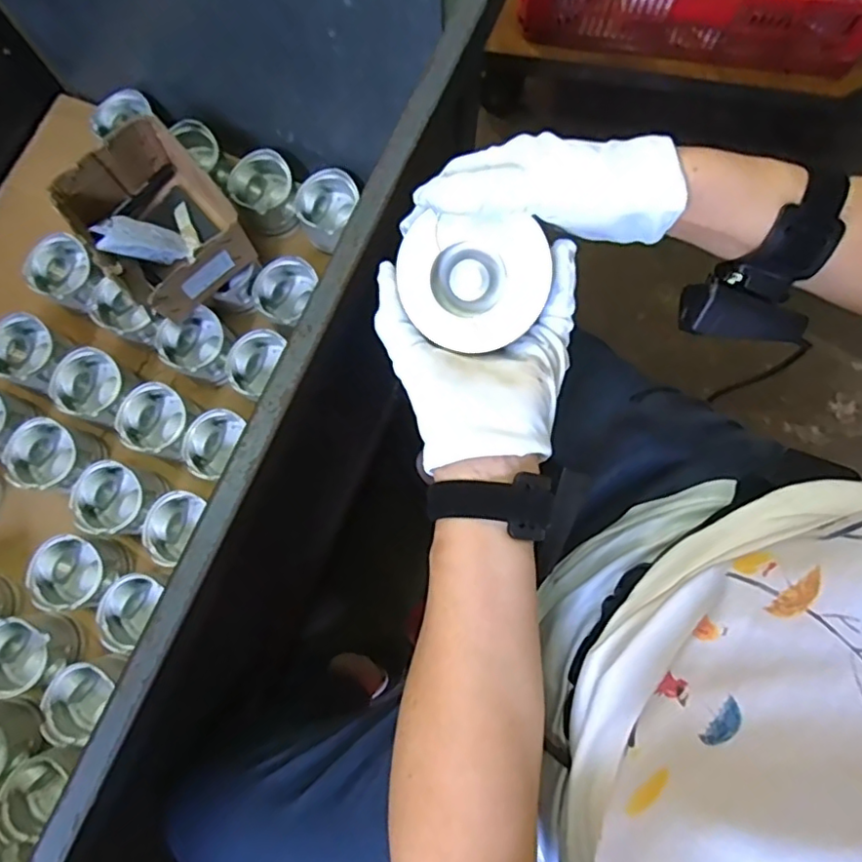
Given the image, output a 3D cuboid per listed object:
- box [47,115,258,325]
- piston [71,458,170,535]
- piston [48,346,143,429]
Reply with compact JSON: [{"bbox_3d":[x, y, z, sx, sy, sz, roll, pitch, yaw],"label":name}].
[{"bbox_3d":[-0.355,-0.270,0.779,0.167,0.085,0.214,-39,81,-8],"label":"box"},{"bbox_3d":[-0.407,0.092,0.789,0.099,0.068,0.092,0,78,0],"label":"piston"},{"bbox_3d":[-0.466,-0.059,0.826,0.102,0.066,0.094,36,80,7],"label":"piston"}]

